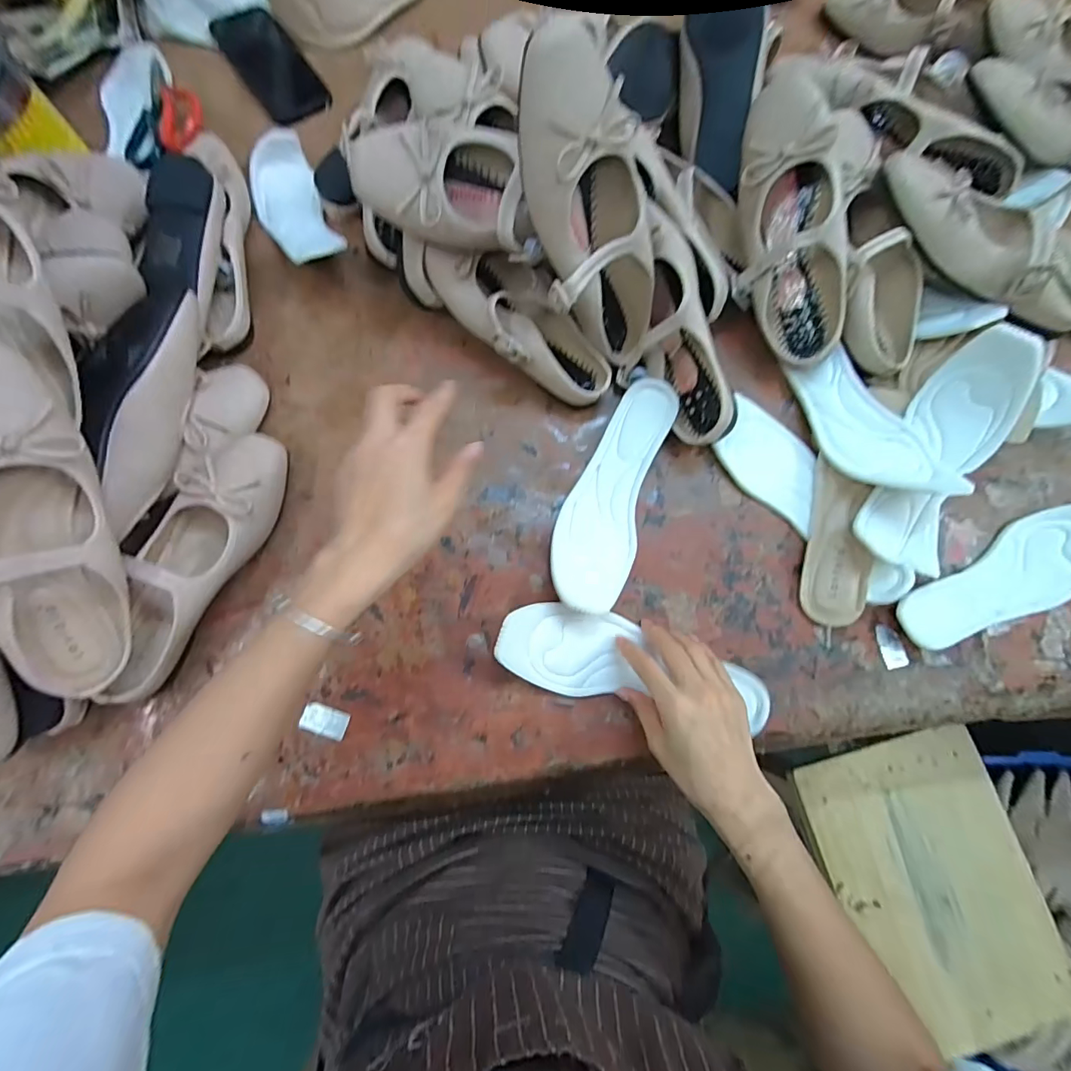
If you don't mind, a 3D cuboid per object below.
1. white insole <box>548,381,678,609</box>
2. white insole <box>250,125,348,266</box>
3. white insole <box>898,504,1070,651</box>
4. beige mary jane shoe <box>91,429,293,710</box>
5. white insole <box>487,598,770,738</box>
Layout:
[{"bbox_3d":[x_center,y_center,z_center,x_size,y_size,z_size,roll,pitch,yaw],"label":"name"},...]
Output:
[{"bbox_3d":[0.070,-0.040,0.454,0.075,0.035,0.225,17,76,3],"label":"white insole"},{"bbox_3d":[-0.264,-0.356,0.516,0.071,0.044,0.195,-25,78,-7],"label":"white insole"},{"bbox_3d":[0.446,0.040,0.439,0.224,0.039,0.075,-28,79,-8],"label":"white insole"},{"bbox_3d":[-0.304,0.019,0.419,0.087,0.061,0.248,22,77,4],"label":"beige mary jane shoe"},{"bbox_3d":[0.083,0.112,0.418,0.232,0.032,0.072,14,76,-3],"label":"white insole"}]

